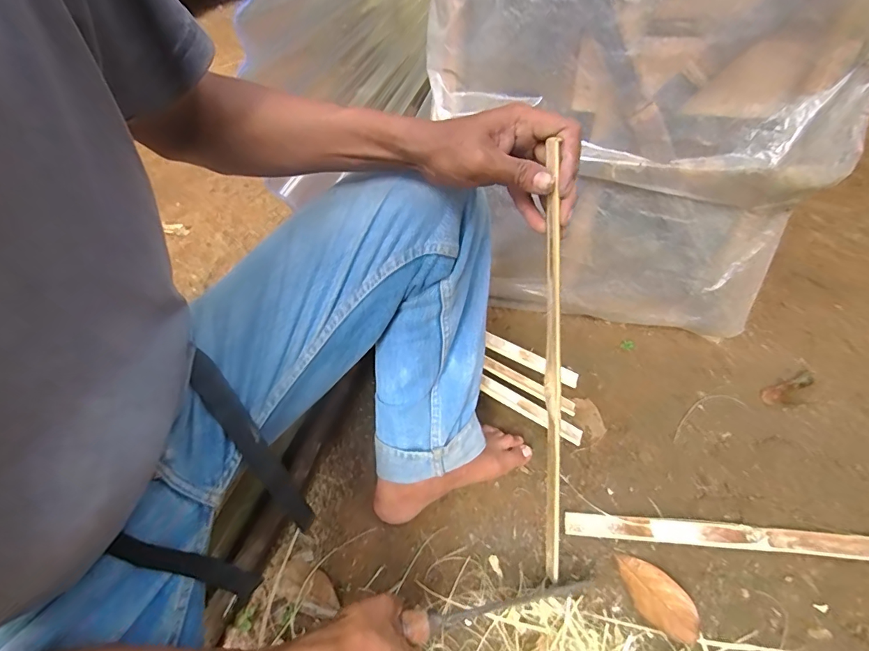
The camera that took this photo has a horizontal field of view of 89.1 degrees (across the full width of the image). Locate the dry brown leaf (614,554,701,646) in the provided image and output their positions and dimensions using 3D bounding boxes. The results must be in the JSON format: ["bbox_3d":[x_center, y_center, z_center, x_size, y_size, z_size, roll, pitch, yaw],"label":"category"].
[{"bbox_3d":[0.263,0.322,0.527,0.056,0.005,0.102,-34,53,-26],"label":"dry brown leaf"}]

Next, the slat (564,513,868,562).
[{"bbox_3d":[0.422,0.269,0.555,0.496,0.008,0.030,3,60,6],"label":"slat"}]

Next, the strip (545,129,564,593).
[{"bbox_3d":[0.113,0.080,0.423,0.011,0.470,0.017,-10,27,-6],"label":"strip"}]

